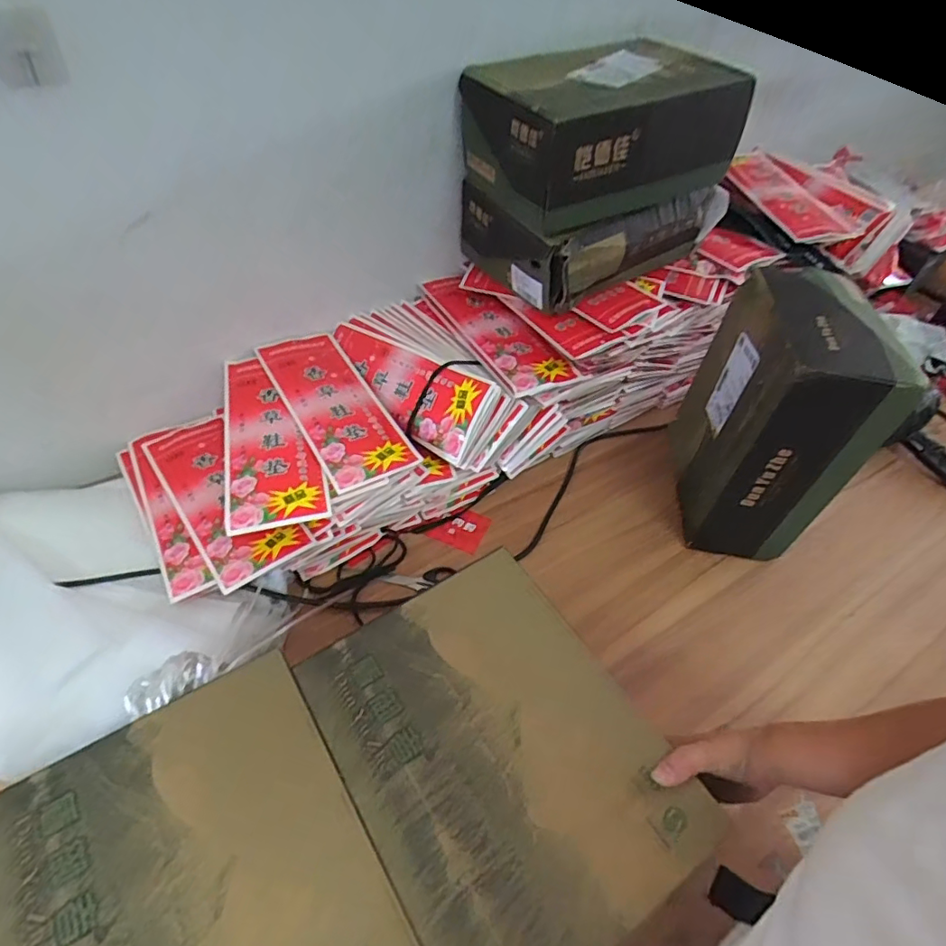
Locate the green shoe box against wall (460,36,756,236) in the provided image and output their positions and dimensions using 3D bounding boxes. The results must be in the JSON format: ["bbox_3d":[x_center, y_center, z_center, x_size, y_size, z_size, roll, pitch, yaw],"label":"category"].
[{"bbox_3d":[0.169,-0.450,0.719,0.331,0.143,0.211,-28,58,-25],"label":"green shoe box against wall"}]

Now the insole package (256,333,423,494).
[{"bbox_3d":[-0.191,-0.101,0.757,0.114,0.020,0.287,-25,56,-23],"label":"insole package"}]

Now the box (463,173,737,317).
[{"bbox_3d":[0.174,-0.382,0.835,0.338,0.119,0.217,-28,58,-25],"label":"box"}]

